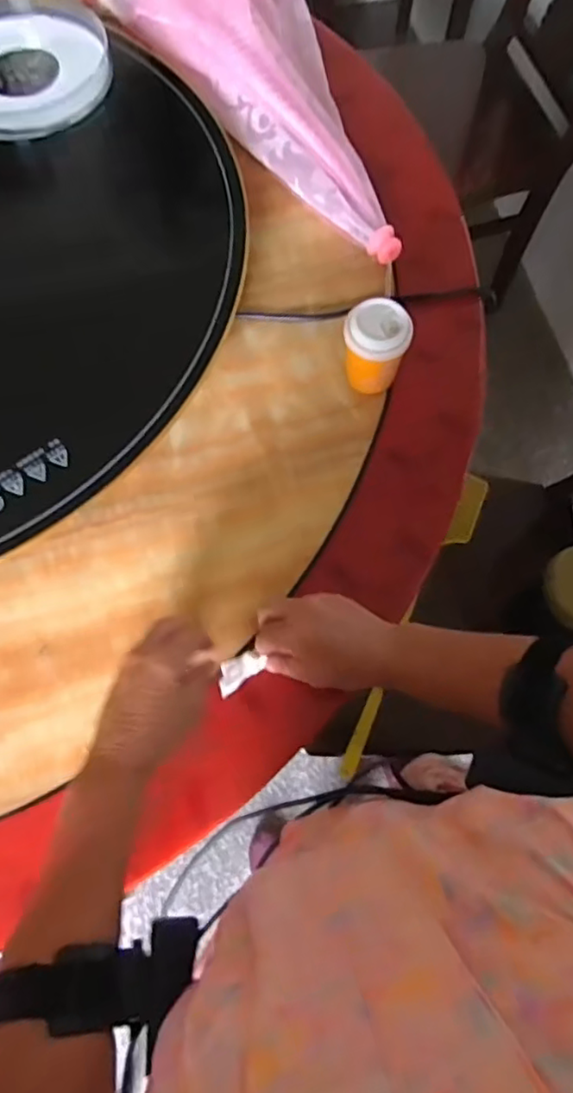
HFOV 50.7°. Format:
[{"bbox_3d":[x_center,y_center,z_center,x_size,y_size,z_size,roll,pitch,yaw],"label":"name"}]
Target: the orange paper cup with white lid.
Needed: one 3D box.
[{"bbox_3d":[0.080,-0.181,0.560,0.057,0.079,0.053,0,71,0],"label":"orange paper cup with white lid"}]

